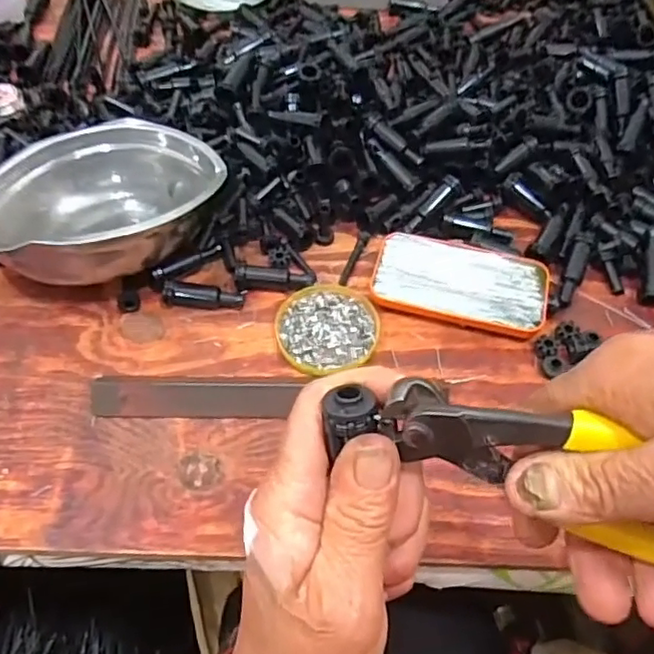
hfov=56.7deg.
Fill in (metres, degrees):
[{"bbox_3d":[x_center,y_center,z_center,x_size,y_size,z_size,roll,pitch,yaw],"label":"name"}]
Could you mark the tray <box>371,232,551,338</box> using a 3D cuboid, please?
[{"bbox_3d":[0.114,-0.036,0.519,0.144,0.021,0.084,11,56,6],"label":"tray"}]

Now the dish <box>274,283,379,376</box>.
[{"bbox_3d":[0.000,-0.001,0.503,0.083,0.010,0.085,1,56,-1],"label":"dish"}]

